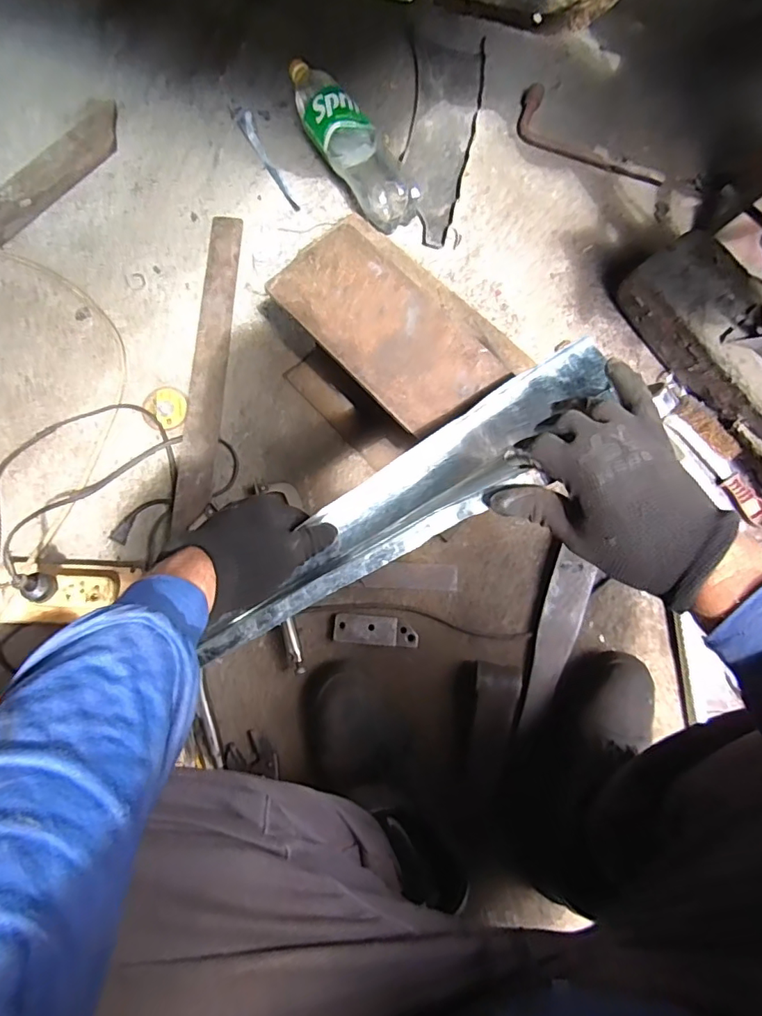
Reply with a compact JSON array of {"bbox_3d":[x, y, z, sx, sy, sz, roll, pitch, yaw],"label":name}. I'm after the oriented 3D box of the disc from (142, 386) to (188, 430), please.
[{"bbox_3d":[-0.324,-0.151,0.776,0.062,0.009,0.067,0,77,-1],"label":"disc"}]

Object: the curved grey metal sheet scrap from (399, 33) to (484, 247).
[{"bbox_3d":[0.105,-0.640,0.879,0.122,0.017,0.421,5,77,-2],"label":"curved grey metal sheet scrap"}]

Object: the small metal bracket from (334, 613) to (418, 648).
[{"bbox_3d":[-0.005,0.166,0.699,0.111,0.026,0.037,5,77,1],"label":"small metal bracket"}]

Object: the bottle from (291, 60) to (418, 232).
[{"bbox_3d":[-0.053,-0.589,0.825,0.091,0.083,0.314,-35,79,-8],"label":"bottle"}]

